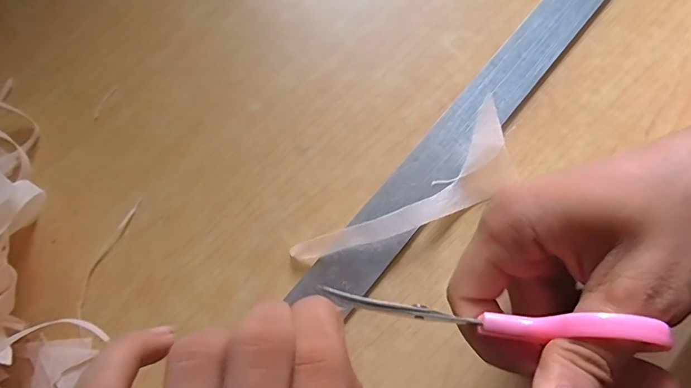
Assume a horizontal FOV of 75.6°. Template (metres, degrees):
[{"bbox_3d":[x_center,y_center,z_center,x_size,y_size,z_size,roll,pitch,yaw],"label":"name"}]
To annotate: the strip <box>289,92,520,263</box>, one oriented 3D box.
[{"bbox_3d":[0.034,0.006,0.224,0.122,0.024,0.037,-36,76,-9],"label":"strip"}]

